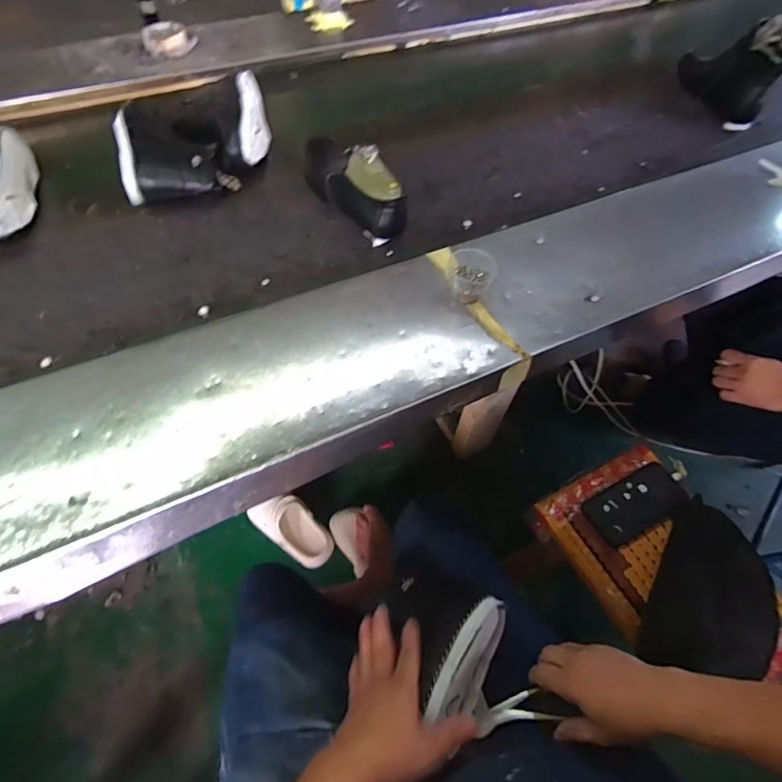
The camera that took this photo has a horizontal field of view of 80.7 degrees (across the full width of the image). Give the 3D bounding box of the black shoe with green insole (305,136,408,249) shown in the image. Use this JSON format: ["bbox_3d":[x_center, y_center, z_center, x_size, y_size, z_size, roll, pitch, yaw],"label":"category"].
[{"bbox_3d":[-0.071,-0.360,0.770,0.075,0.097,0.253,-31,65,-19],"label":"black shoe with green insole"}]

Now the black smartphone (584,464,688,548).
[{"bbox_3d":[0.399,0.182,0.745,0.165,0.010,0.081,-23,63,-15],"label":"black smartphone"}]

